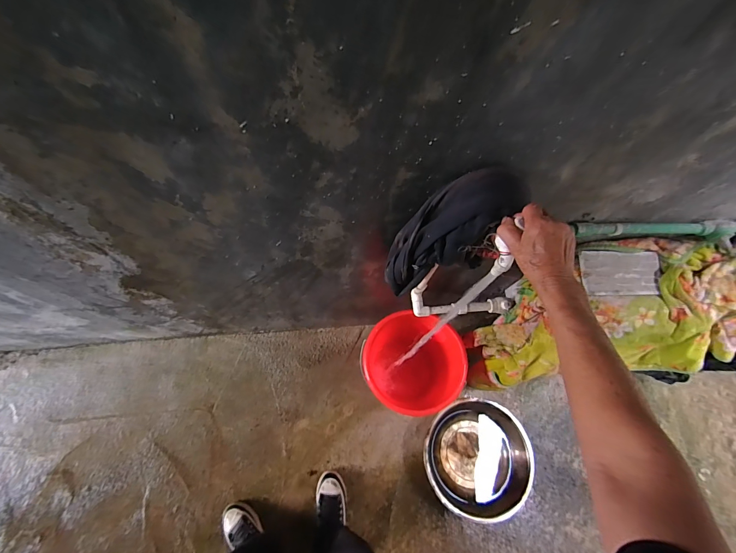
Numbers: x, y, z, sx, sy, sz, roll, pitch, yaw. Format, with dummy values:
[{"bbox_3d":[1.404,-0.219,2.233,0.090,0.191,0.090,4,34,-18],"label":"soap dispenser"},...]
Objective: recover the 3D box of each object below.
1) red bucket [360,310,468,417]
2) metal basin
[{"bbox_3d":[0.133,0.304,1.088,0.298,0.260,0.270,10,67,-1],"label":"red bucket"},{"bbox_3d":[0.359,0.606,1.102,0.339,0.103,0.352,1,66,-3],"label":"metal basin"}]

